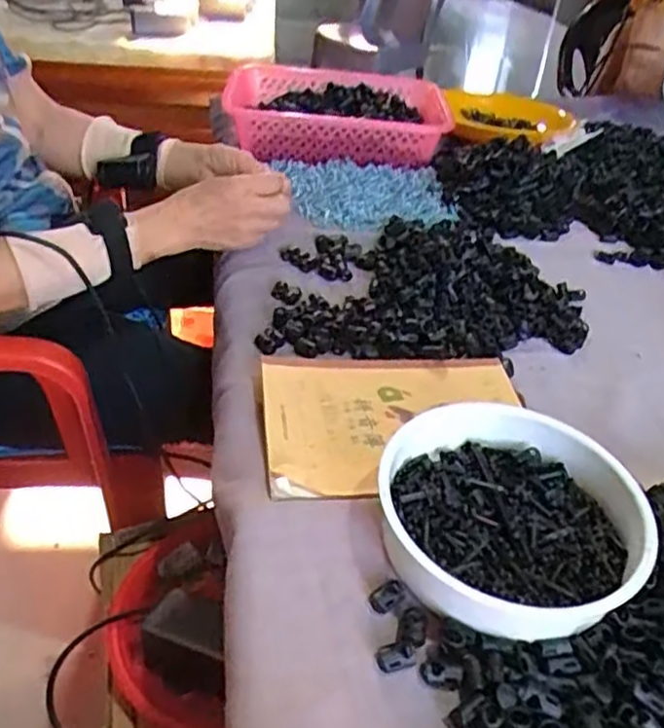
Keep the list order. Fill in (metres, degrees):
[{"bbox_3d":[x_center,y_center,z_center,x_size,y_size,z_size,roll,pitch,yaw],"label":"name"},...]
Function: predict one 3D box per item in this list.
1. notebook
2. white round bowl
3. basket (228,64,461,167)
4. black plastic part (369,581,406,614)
[{"bbox_3d":[0.052,0.043,0.530,0.205,0.012,0.148,-1,40,-9],"label":"notebook"},{"bbox_3d":[0.109,0.093,0.435,0.155,0.044,0.155,4,39,-3],"label":"white round bowl"},{"bbox_3d":[0.009,-0.331,0.944,0.313,0.077,0.213,-4,40,-13],"label":"basket"},{"bbox_3d":[0.032,0.134,0.399,0.021,0.004,0.015,-23,47,-31],"label":"black plastic part"}]

